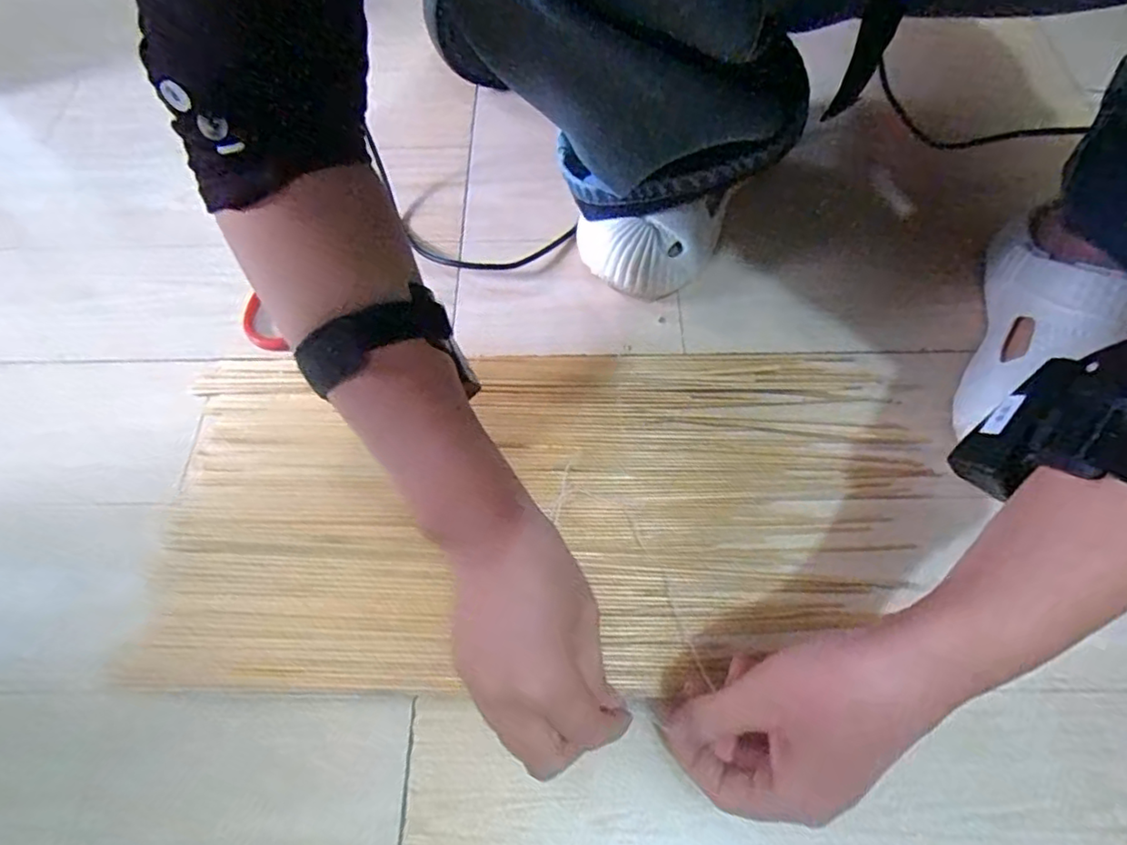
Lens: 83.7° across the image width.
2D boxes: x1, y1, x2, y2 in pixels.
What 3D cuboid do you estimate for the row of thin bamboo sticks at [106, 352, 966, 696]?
[{"bbox_3d":[-0.014,0.052,0.418,0.492,0.010,0.226,-1,62,0],"label":"row of thin bamboo sticks"}]

